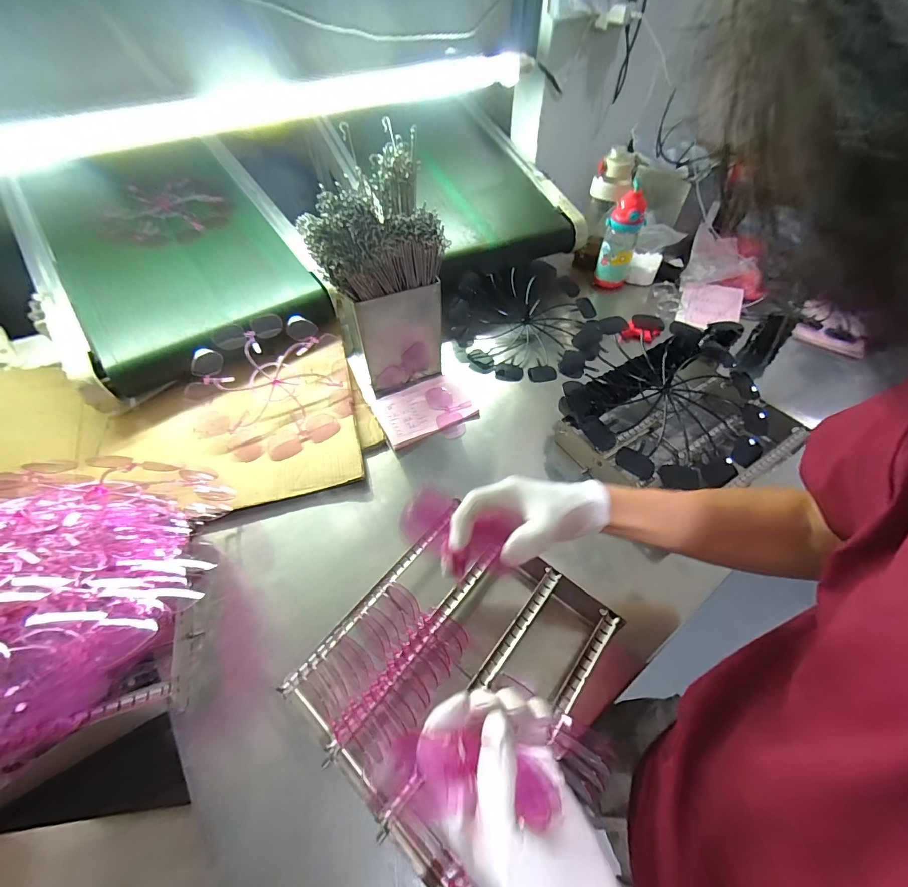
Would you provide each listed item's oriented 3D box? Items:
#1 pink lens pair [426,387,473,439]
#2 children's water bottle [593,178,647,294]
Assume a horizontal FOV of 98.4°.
[{"bbox_3d":[-0.006,-0.065,0.737,0.072,0.007,0.126,-18,54,-12],"label":"pink lens pair"},{"bbox_3d":[0.391,-0.479,0.922,0.080,0.197,0.080,17,55,14],"label":"children's water bottle"}]

